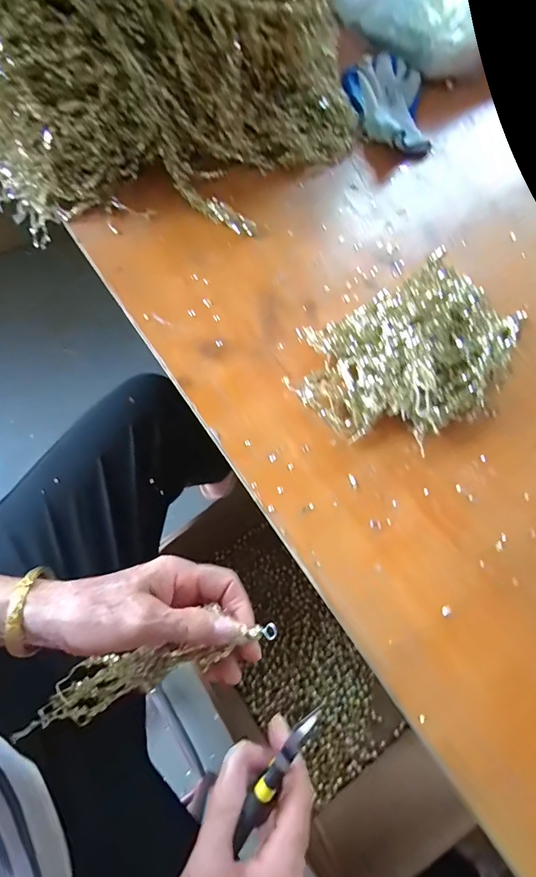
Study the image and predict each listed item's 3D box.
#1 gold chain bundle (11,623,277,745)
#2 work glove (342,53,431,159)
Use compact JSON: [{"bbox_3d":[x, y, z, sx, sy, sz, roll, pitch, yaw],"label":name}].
[{"bbox_3d":[-0.096,0.168,0.306,0.229,0.048,0.038,-32,66,27],"label":"gold chain bundle"},{"bbox_3d":[0.148,-0.426,0.544,0.097,0.033,0.173,-2,67,-4],"label":"work glove"}]

